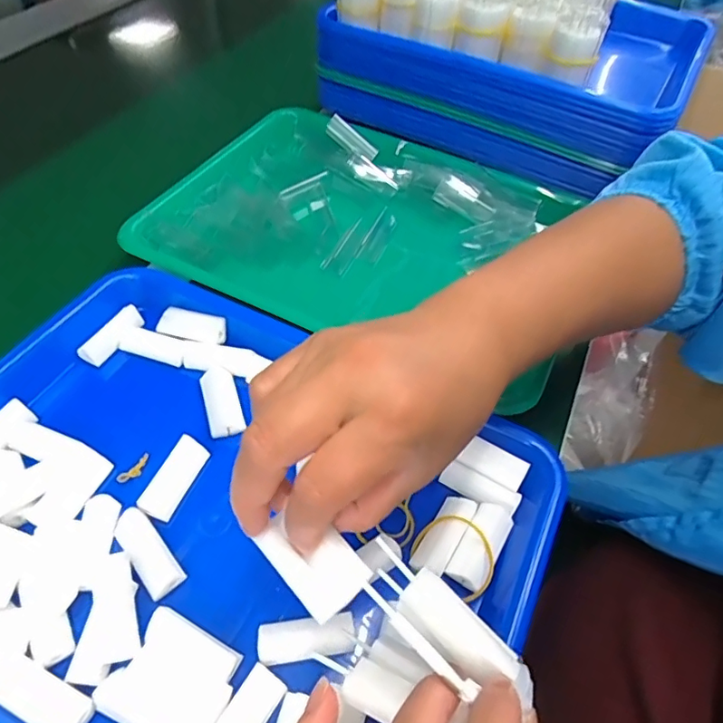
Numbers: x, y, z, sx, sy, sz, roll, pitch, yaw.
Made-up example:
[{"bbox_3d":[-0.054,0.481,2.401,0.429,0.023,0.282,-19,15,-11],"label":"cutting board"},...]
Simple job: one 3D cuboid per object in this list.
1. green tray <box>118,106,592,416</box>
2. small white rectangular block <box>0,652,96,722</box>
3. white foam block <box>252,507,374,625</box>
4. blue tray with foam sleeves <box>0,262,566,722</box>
[{"bbox_3d":[0.000,-0.108,0.434,0.322,0.038,0.246,23,55,15],"label":"green tray"},{"bbox_3d":[-0.140,0.144,0.224,0.048,0.009,0.018,22,54,14],"label":"small white rectangular block"},{"bbox_3d":[-0.019,0.076,0.203,0.026,0.007,0.042,-36,62,-26],"label":"white foam block"},{"bbox_3d":[-0.083,0.081,0.279,0.335,0.033,0.247,23,55,15],"label":"blue tray with foam sleeves"}]

